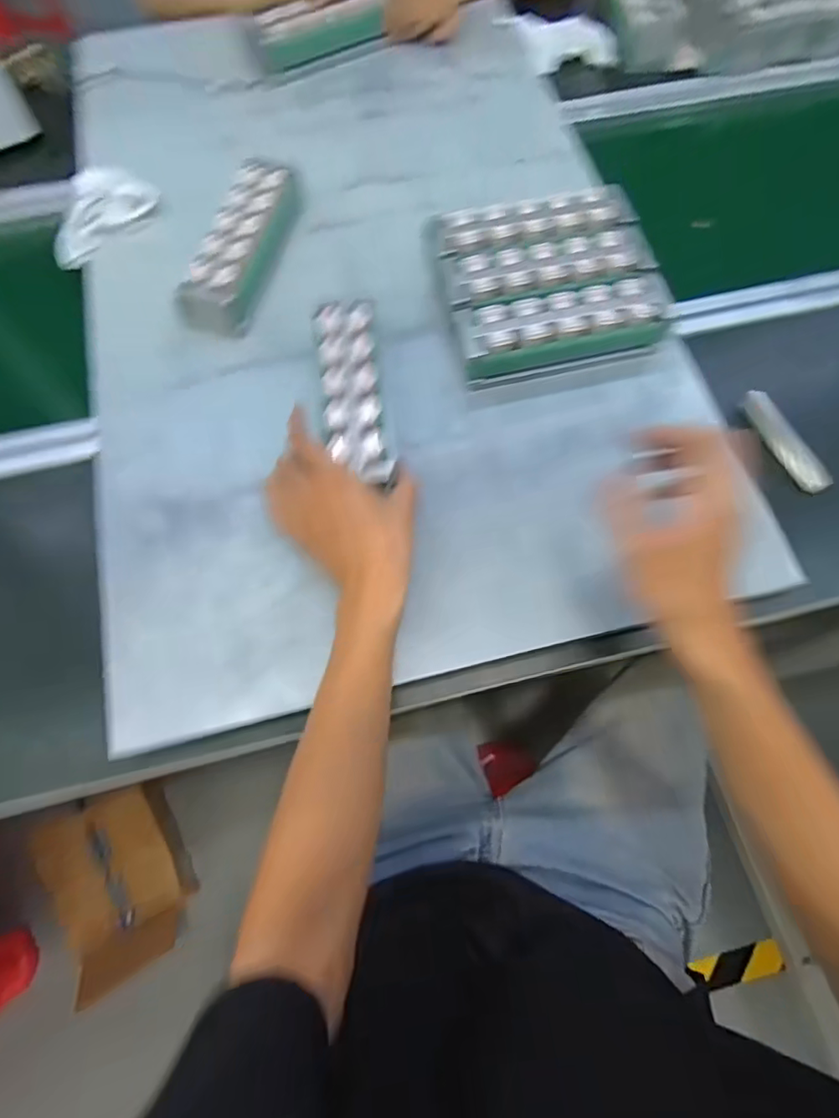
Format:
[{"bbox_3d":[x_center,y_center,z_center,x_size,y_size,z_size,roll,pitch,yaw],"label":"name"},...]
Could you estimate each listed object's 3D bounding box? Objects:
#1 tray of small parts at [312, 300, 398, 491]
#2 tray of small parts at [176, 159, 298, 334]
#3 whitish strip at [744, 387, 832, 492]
[{"bbox_3d":[-0.056,-0.141,0.464,0.053,0.032,0.186,-9,69,-4],"label":"tray of small parts"},{"bbox_3d":[-0.172,-0.306,0.535,0.062,0.048,0.194,16,69,6],"label":"tray of small parts"},{"bbox_3d":[0.335,-0.109,0.498,0.019,0.021,0.109,-20,70,-8],"label":"whitish strip"}]

